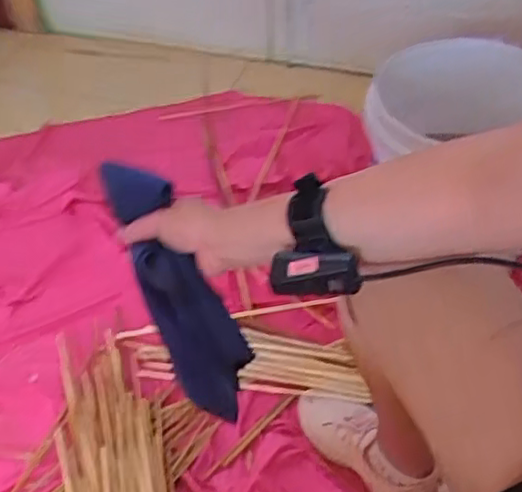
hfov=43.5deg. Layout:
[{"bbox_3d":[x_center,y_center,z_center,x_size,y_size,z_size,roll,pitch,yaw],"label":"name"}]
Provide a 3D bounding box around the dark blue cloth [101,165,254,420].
[{"bbox_3d":[-0.078,0.050,0.635,0.069,0.280,0.072,-28,15,-22],"label":"dark blue cloth"}]

